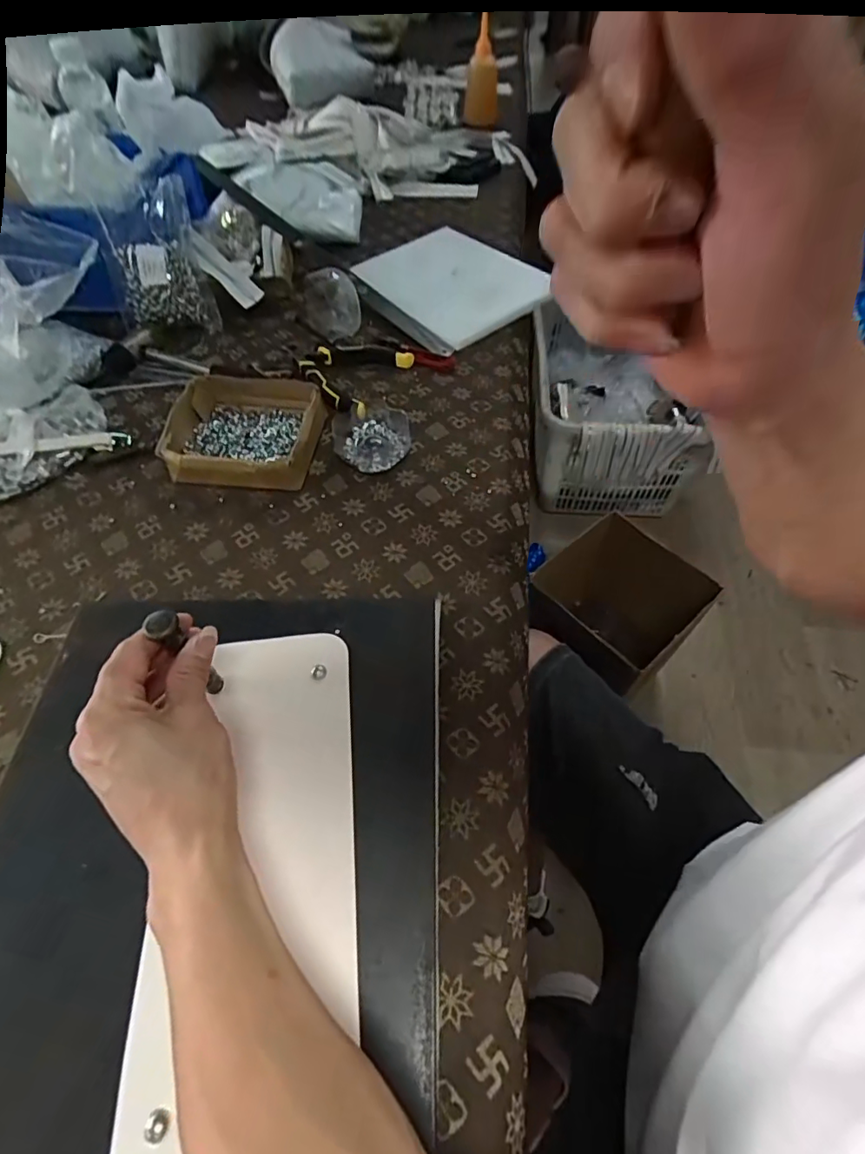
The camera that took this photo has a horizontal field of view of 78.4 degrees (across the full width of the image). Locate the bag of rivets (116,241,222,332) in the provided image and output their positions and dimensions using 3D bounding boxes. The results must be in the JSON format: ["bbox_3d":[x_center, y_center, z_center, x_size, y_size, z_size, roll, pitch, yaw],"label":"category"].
[{"bbox_3d":[-0.318,-0.350,0.641,0.100,0.088,0.024,-12,39,-22],"label":"bag of rivets"}]

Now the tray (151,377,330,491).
[{"bbox_3d":[-0.191,-0.152,0.544,0.148,0.038,0.140,2,56,1],"label":"tray"}]

